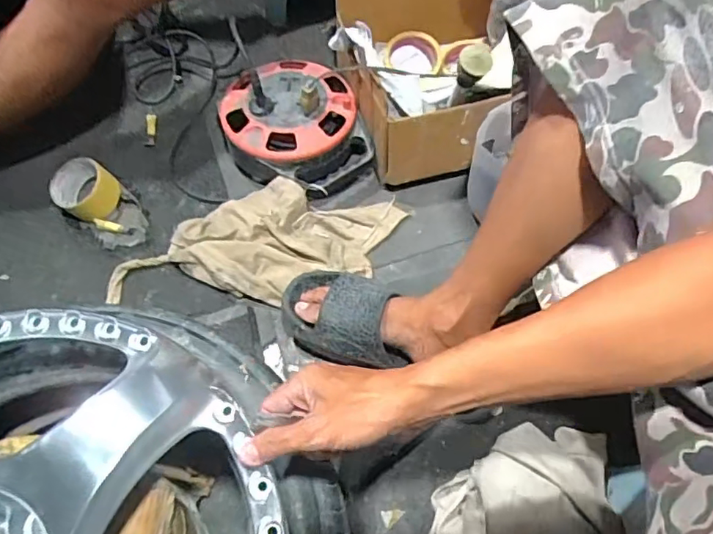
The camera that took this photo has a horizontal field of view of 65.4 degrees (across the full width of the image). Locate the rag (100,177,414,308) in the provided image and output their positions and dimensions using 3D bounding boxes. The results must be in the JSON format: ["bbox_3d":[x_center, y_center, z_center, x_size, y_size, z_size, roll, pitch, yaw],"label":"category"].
[{"bbox_3d":[-0.134,-0.038,0.782,0.412,0.064,0.169,-2,57,-4],"label":"rag"}]

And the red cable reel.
[{"bbox_3d":[-0.095,-0.216,0.845,0.210,0.130,0.222,-11,58,-9],"label":"red cable reel"}]

